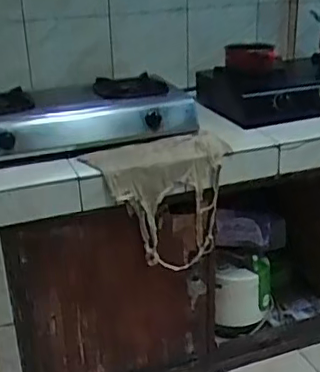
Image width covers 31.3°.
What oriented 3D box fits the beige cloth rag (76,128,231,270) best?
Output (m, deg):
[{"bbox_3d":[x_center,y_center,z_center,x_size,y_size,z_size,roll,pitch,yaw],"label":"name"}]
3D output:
[{"bbox_3d":[0.005,0.051,1.609,0.381,0.338,0.118,-14,27,-28],"label":"beige cloth rag"}]

